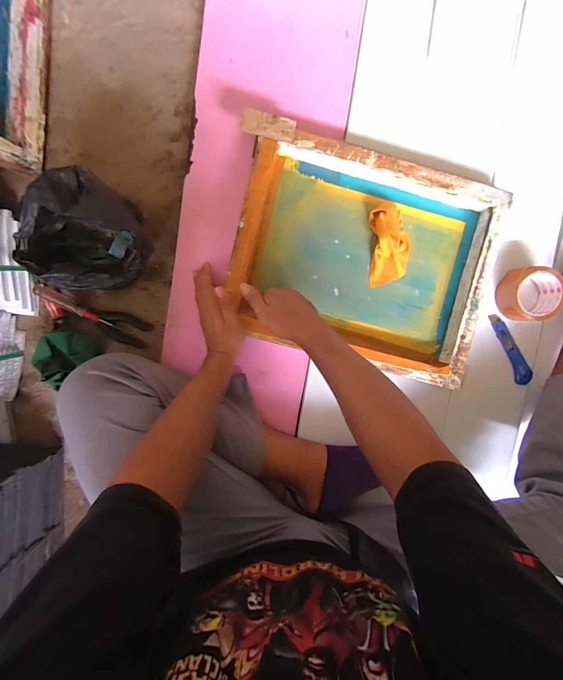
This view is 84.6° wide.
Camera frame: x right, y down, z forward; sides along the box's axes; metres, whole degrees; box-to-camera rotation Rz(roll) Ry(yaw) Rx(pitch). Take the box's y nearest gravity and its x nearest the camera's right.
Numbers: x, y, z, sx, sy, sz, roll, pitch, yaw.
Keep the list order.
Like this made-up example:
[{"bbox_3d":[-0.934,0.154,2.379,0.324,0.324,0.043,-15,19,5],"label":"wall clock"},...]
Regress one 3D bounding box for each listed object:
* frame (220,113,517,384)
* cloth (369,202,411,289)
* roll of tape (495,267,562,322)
[{"bbox_3d":[0.142,-0.144,0.556,0.443,0.056,0.354,13,96,-2],"label":"frame"},{"bbox_3d":[0.201,-0.174,0.568,0.075,0.038,0.147,-5,109,0],"label":"cloth"},{"bbox_3d":[0.469,-0.086,0.588,0.092,0.063,0.101,0,96,-1],"label":"roll of tape"}]

